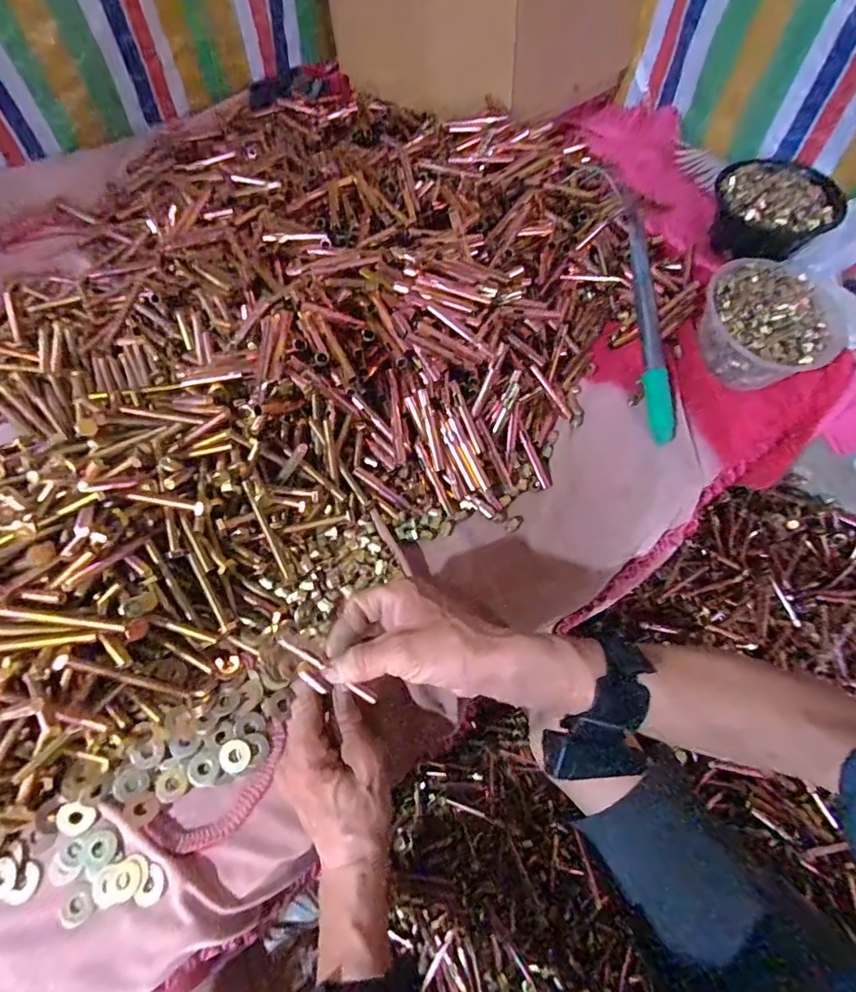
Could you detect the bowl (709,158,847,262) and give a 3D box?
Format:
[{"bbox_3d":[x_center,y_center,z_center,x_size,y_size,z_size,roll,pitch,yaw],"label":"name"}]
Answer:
[{"bbox_3d":[0.474,-0.398,0.705,0.158,0.064,0.173,1,63,-3],"label":"bowl"}]

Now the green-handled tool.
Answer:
[{"bbox_3d":[0.266,-0.208,0.613,0.033,0.027,0.288,-4,82,-5],"label":"green-handled tool"}]

